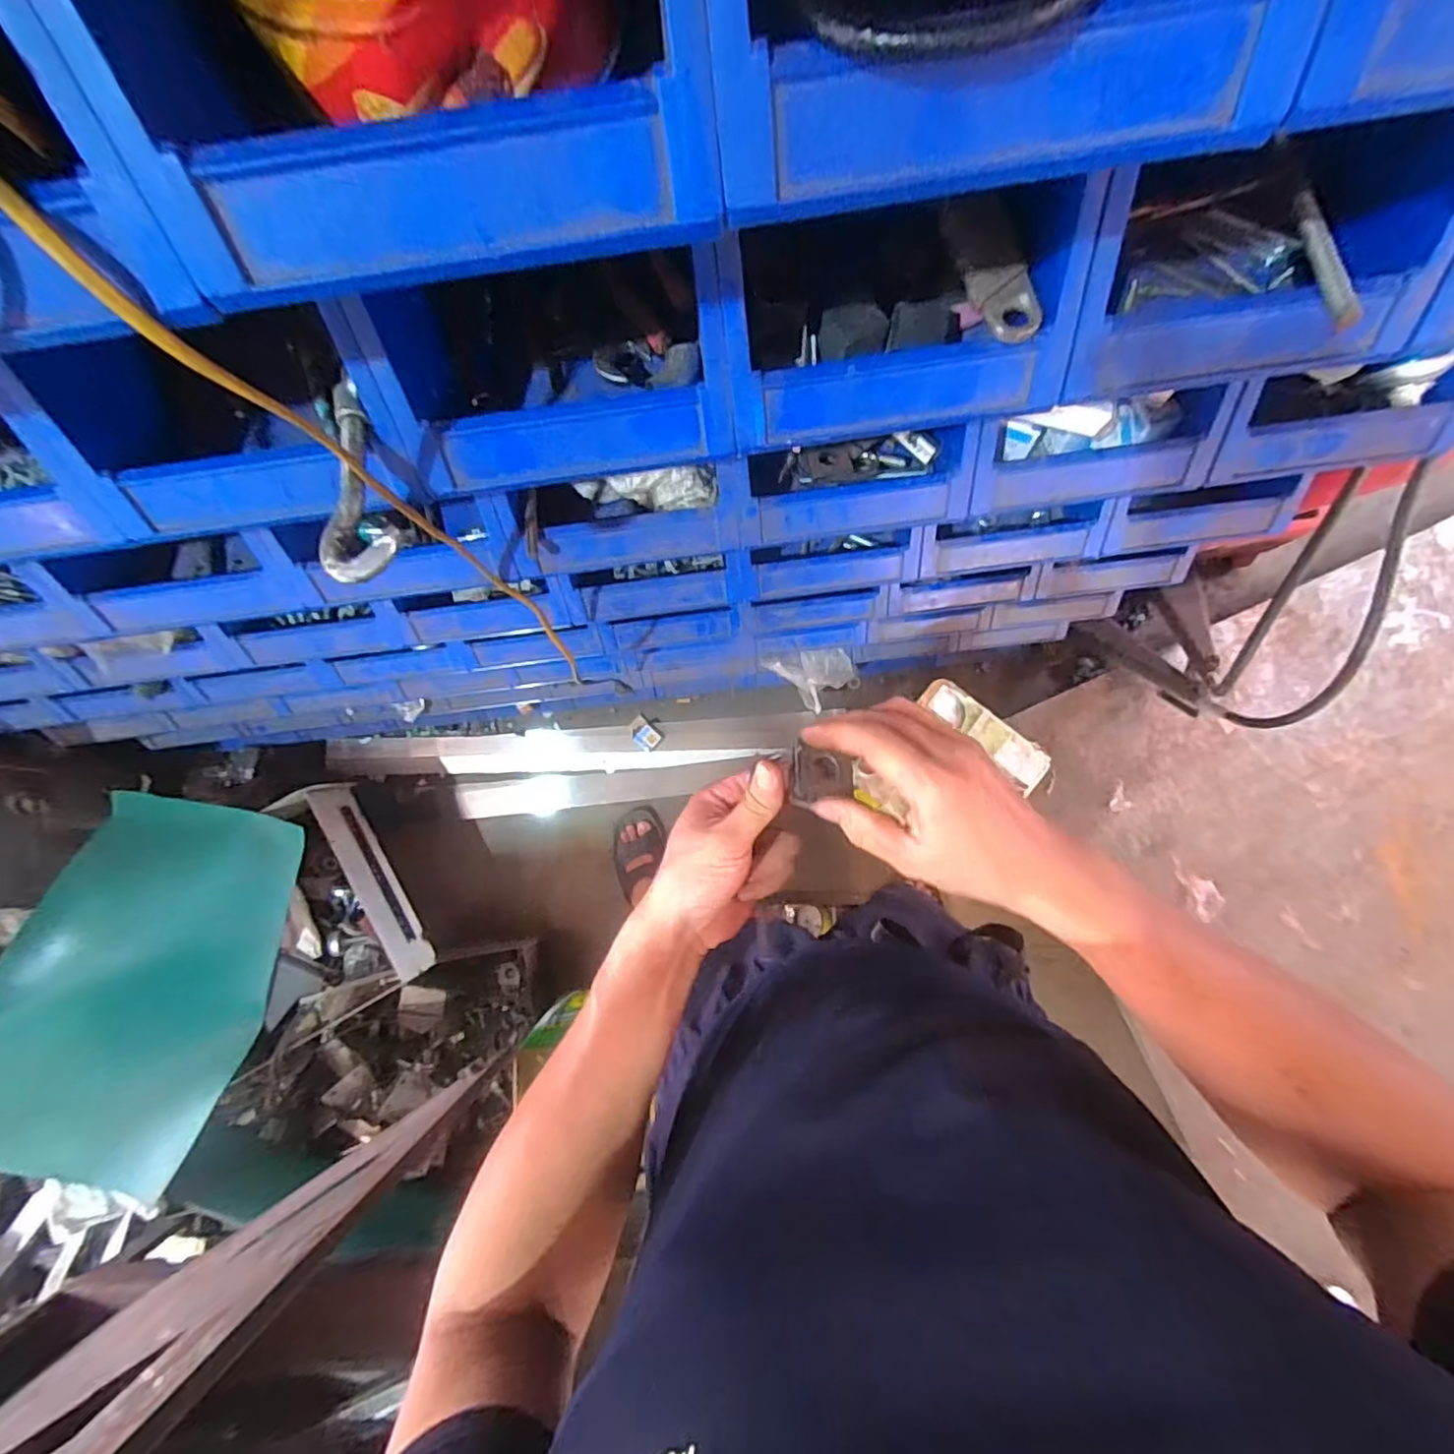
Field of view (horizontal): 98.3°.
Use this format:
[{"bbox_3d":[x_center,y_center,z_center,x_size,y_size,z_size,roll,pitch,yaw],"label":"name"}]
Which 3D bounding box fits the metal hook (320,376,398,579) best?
[{"bbox_3d":[-0.224,-0.144,0.370,0.042,0.019,0.124,-20,84,1],"label":"metal hook"}]

